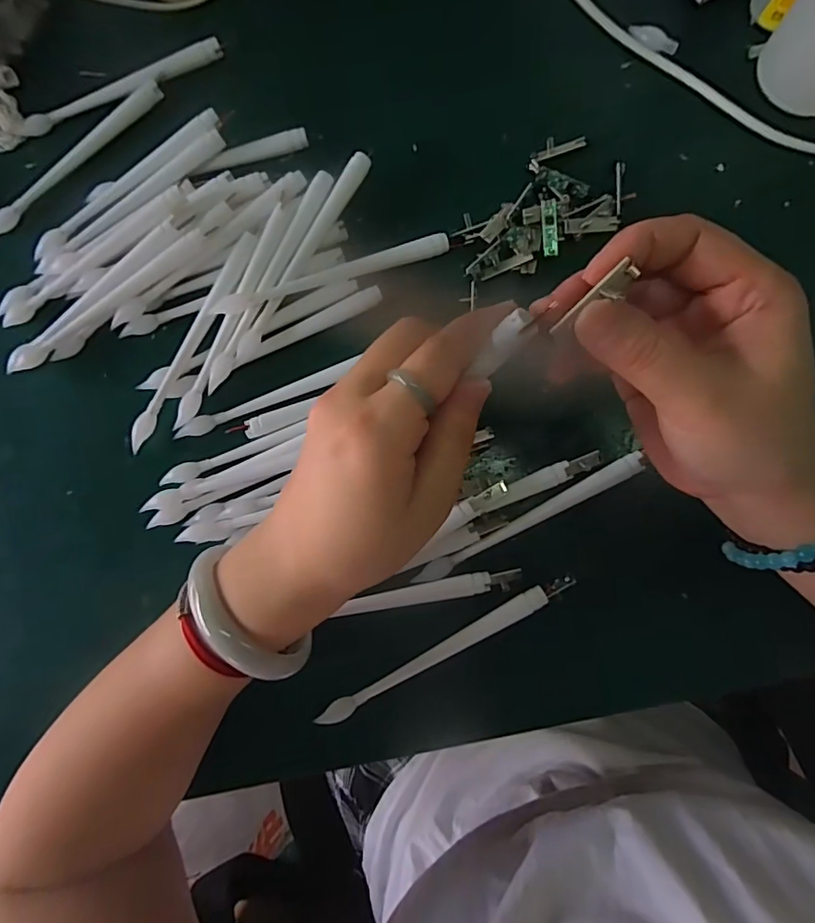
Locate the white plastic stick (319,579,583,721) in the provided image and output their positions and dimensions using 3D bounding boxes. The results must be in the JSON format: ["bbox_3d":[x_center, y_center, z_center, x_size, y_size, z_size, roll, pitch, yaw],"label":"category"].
[{"bbox_3d":[0.021,0.104,0.293,0.156,0.006,0.012,-29,84,1],"label":"white plastic stick"}]

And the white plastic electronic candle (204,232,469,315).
[{"bbox_3d":[-0.044,-0.112,0.316,0.149,0.008,0.012,-17,84,2],"label":"white plastic electronic candle"}]

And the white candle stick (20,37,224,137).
[{"bbox_3d":[-0.187,-0.244,0.346,0.139,0.008,0.014,-21,84,1],"label":"white candle stick"}]

